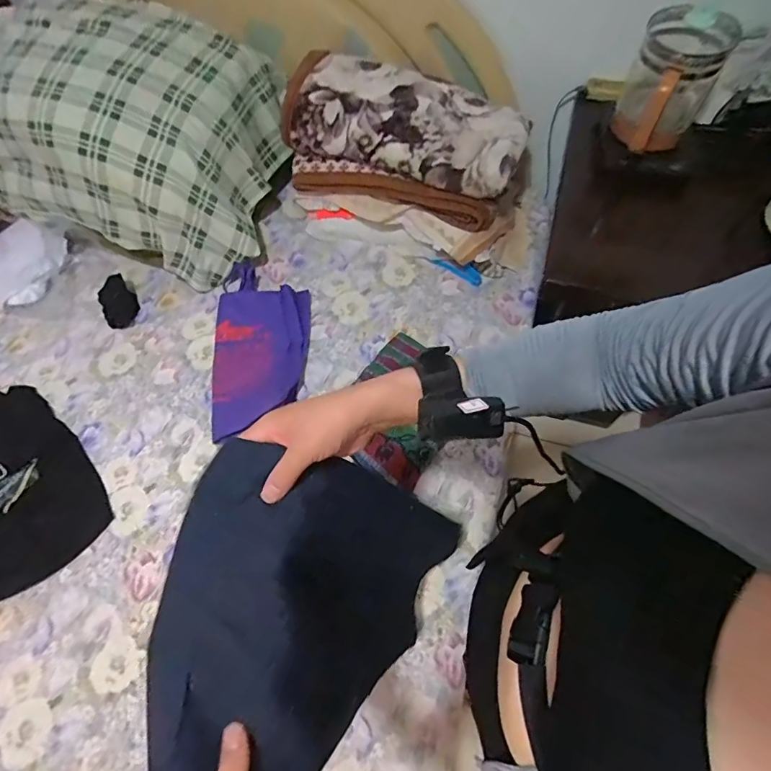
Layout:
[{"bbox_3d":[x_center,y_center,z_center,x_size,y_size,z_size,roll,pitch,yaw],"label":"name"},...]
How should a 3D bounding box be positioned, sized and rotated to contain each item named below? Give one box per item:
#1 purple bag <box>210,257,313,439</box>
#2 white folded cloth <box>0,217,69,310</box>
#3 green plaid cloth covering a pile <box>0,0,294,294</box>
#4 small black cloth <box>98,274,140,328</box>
[{"bbox_3d":[-0.309,-0.094,1.114,0.223,0.047,0.443,-2,63,1],"label":"purple bag"},{"bbox_3d":[-0.990,-0.328,1.231,0.230,0.088,0.233,12,65,8],"label":"white folded cloth"},{"bbox_3d":[-0.673,-0.657,1.161,0.781,0.359,0.490,19,67,11],"label":"green plaid cloth covering a pile"},{"bbox_3d":[-0.696,-0.217,1.189,0.083,0.049,0.128,-28,66,-11],"label":"small black cloth"}]

